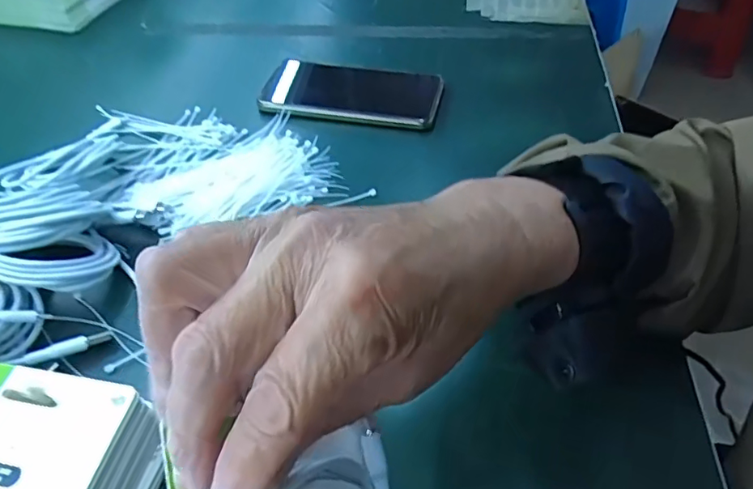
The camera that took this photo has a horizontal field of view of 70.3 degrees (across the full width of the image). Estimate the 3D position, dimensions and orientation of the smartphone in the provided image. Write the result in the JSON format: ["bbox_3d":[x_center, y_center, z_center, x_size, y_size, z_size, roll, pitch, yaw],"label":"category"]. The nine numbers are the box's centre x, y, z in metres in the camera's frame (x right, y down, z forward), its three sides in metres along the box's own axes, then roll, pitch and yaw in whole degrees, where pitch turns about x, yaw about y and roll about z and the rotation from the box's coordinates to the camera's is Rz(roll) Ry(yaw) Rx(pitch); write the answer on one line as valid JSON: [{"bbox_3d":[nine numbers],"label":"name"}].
[{"bbox_3d":[-0.024,-0.146,0.505,0.166,0.006,0.089,10,49,10],"label":"smartphone"}]

